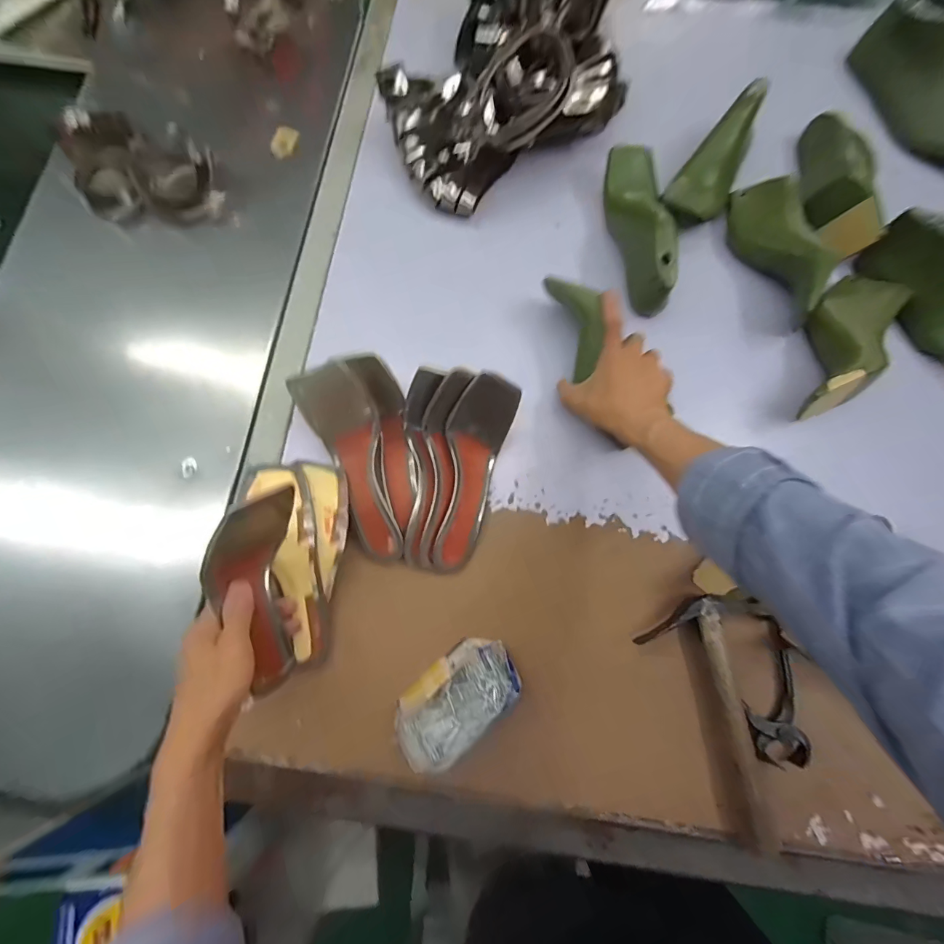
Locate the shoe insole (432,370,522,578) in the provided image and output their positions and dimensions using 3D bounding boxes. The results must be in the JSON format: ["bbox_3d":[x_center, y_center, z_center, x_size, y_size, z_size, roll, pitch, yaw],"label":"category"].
[{"bbox_3d":[0.000,0.004,0.467,0.067,0.052,0.216,11,92,3],"label":"shoe insole"}]

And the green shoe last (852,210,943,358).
[{"bbox_3d":[0.570,-0.208,0.507,0.063,0.106,0.214,-31,79,-7],"label":"green shoe last"}]

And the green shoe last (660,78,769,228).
[{"bbox_3d":[0.322,-0.404,0.552,0.074,0.066,0.157,33,107,7],"label":"green shoe last"}]

